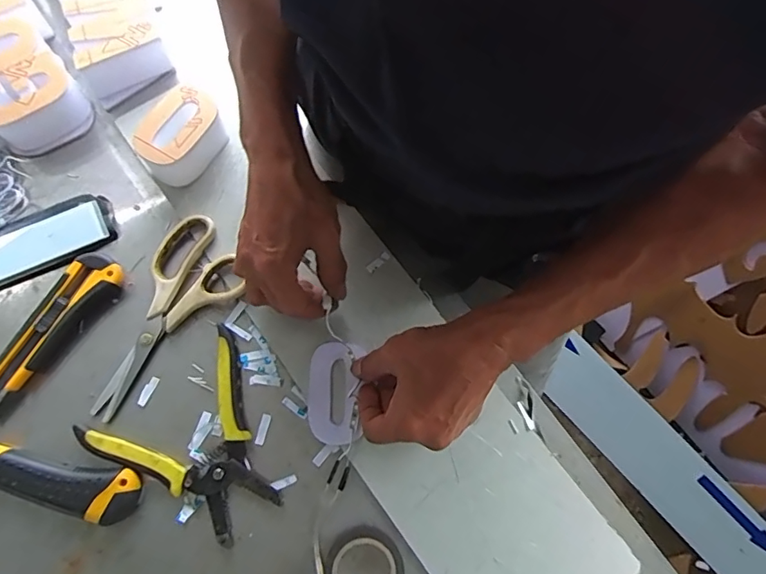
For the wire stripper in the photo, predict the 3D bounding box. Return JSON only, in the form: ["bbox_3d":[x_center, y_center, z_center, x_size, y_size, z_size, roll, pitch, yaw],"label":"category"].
[{"bbox_3d":[-0.159,0.133,0.405,0.134,0.013,0.150,-27,75,-11],"label":"wire stripper"}]

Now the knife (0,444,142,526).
[{"bbox_3d":[-0.278,0.151,0.394,0.167,0.019,0.040,10,72,1],"label":"knife"}]

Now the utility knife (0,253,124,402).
[{"bbox_3d":[-0.285,0.040,0.427,0.040,0.020,0.153,30,73,7],"label":"utility knife"}]

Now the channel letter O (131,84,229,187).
[{"bbox_3d":[-0.192,-0.142,0.474,0.057,0.049,0.083,32,74,8],"label":"channel letter O"}]

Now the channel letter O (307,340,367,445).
[{"bbox_3d":[-0.042,0.089,0.426,0.044,0.011,0.084,1,72,-2],"label":"channel letter O"}]

